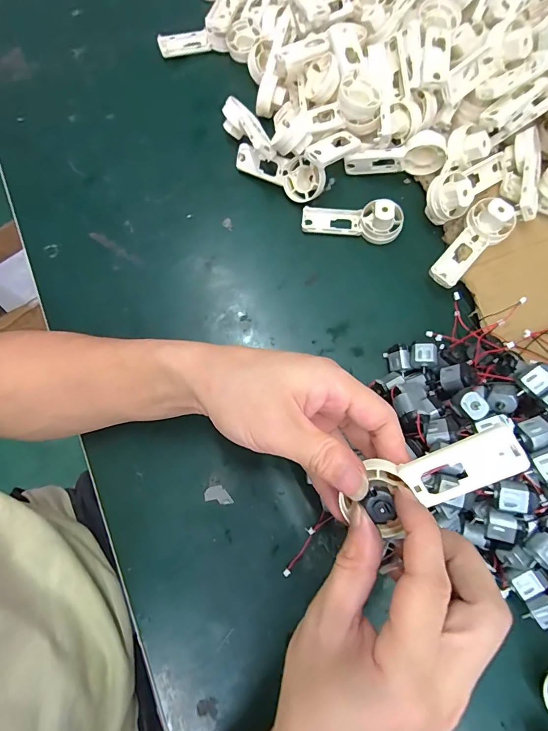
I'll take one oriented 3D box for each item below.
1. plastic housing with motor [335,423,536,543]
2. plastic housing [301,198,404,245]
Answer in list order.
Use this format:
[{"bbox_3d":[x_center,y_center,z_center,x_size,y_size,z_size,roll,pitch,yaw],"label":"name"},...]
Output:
[{"bbox_3d":[0.081,0.059,0.201,0.088,0.020,0.039,-30,73,17],"label":"plastic housing with motor"},{"bbox_3d":[0.074,-0.140,0.370,0.093,0.029,0.030,10,73,4],"label":"plastic housing"}]

